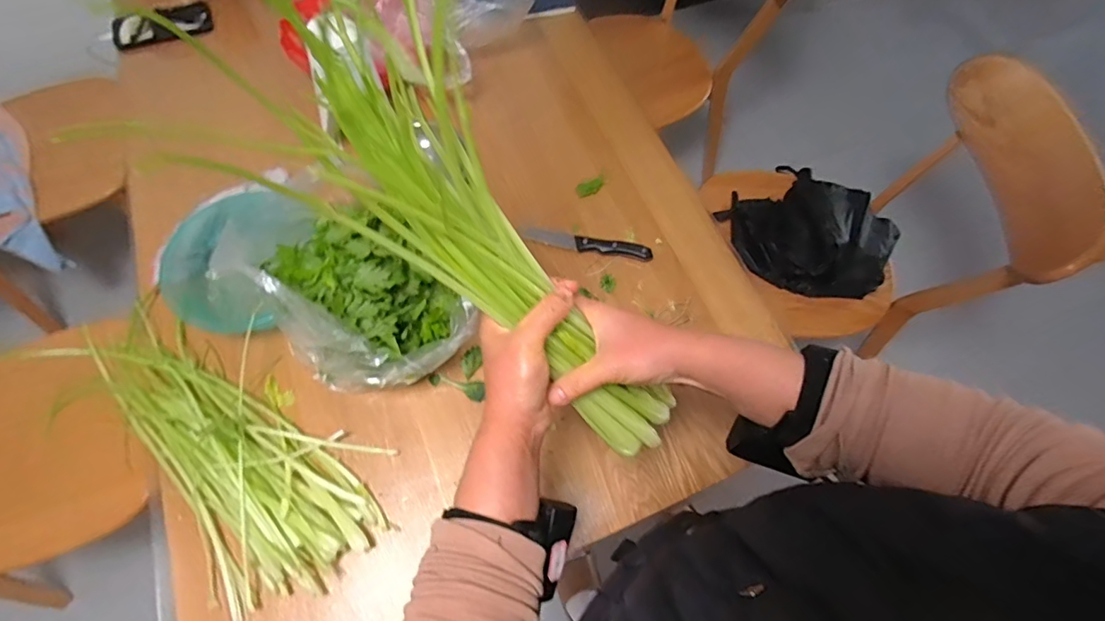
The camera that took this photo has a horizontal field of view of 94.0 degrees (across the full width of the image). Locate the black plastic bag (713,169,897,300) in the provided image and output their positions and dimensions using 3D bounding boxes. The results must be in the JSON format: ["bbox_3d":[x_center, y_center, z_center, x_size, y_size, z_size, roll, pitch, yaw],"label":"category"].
[{"bbox_3d":[0.529,-0.159,1.061,0.341,0.114,0.221,19,66,7],"label":"black plastic bag"}]

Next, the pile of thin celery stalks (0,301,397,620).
[{"bbox_3d":[-0.387,0.148,0.600,0.417,0.060,0.206,37,69,14],"label":"pile of thin celery stalks"}]

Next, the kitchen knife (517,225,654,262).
[{"bbox_3d":[0.047,-0.099,0.747,0.192,0.019,0.026,11,65,3],"label":"kitchen knife"}]

